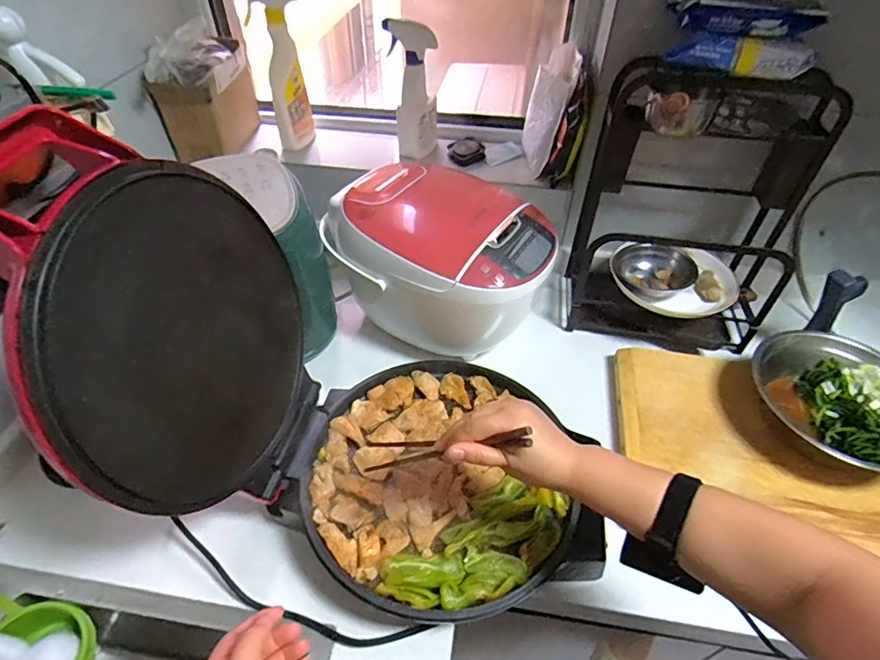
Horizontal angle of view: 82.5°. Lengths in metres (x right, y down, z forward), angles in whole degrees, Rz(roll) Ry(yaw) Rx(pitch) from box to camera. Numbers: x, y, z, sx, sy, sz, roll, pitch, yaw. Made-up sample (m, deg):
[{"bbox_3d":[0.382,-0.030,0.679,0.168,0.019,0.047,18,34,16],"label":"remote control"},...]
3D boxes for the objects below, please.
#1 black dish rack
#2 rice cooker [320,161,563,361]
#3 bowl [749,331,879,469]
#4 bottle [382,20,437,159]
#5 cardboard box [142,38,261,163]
[{"bbox_3d":[0.386,-0.168,0.765,0.323,0.399,0.181,11,47,10],"label":"black dish rack"},{"bbox_3d":[-0.005,-0.115,0.825,0.359,0.207,0.259,20,48,17],"label":"rice cooker"},{"bbox_3d":[0.550,0.103,0.708,0.230,0.071,0.235,1,46,-1],"label":"bowl"},{"bbox_3d":[-0.049,-0.419,0.890,0.088,0.213,0.047,0,46,-1],"label":"bottle"},{"bbox_3d":[-0.424,-0.426,0.936,0.123,0.144,0.202,4,46,2],"label":"cardboard box"}]

